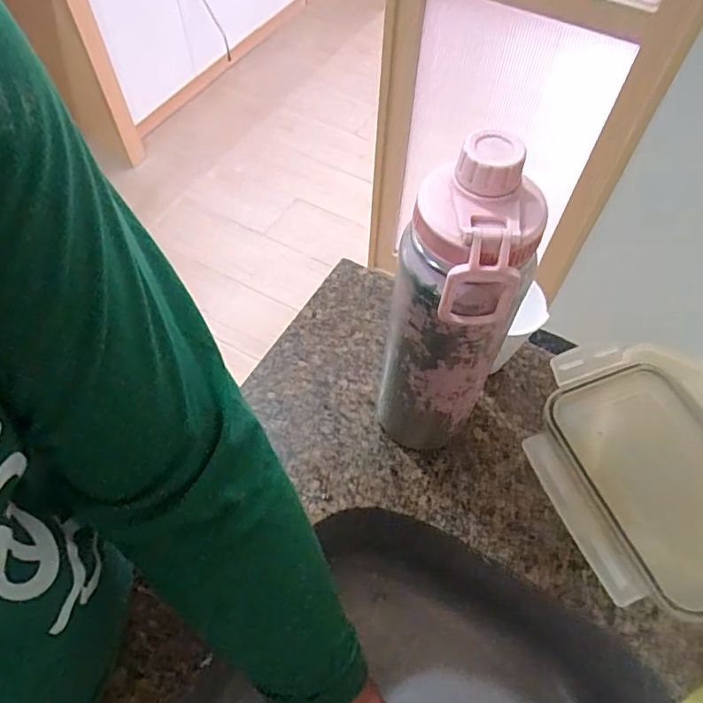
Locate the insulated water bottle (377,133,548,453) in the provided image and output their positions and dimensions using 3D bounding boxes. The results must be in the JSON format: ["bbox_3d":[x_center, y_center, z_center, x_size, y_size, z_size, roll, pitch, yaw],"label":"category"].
[{"bbox_3d":[0.060,-0.014,0.355,0.071,0.240,0.060,15,58,7],"label":"insulated water bottle"}]

